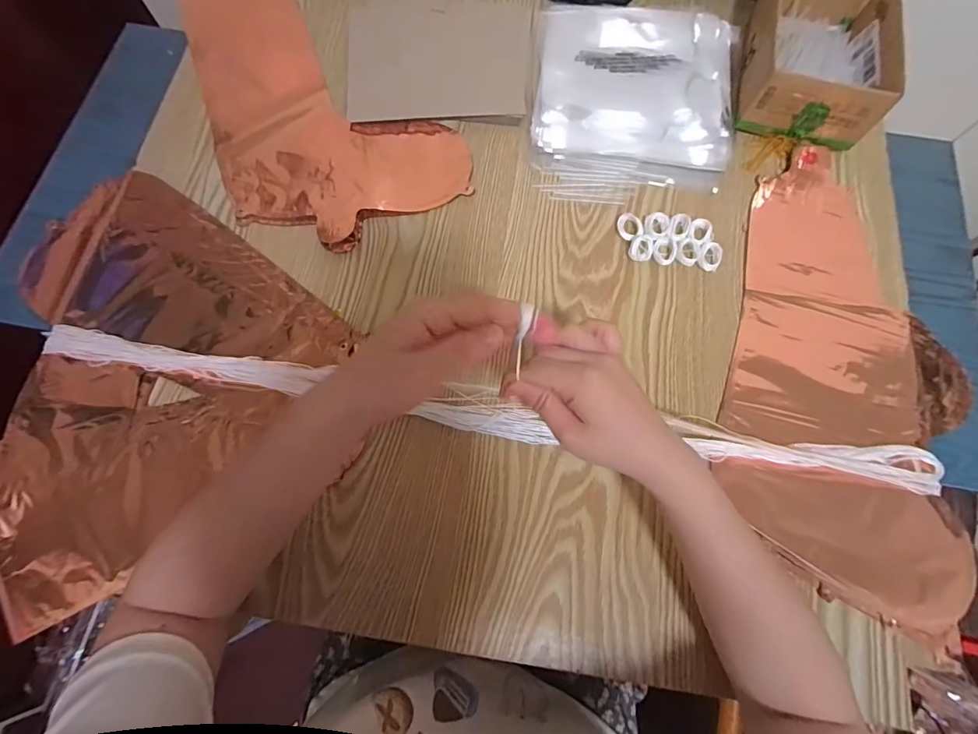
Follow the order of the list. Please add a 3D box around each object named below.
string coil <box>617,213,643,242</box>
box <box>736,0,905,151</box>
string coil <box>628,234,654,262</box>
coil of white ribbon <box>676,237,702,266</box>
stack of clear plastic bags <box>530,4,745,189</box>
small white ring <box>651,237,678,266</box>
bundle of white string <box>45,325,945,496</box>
[{"bbox_3d":[0.142,-0.141,0.465,0.022,0.008,0.028,-34,77,-10],"label":"string coil"},{"bbox_3d":[0.347,-0.335,0.491,0.125,0.067,0.186,18,74,4],"label":"box"},{"bbox_3d":[0.151,-0.117,0.456,0.023,0.010,0.025,0,73,-1],"label":"string coil"},{"bbox_3d":[0.198,-0.114,0.456,0.023,0.008,0.026,29,75,8],"label":"coil of white ribbon"},{"bbox_3d":[0.163,-0.309,0.509,0.214,0.019,0.236,9,74,2],"label":"stack of clear plastic bags"},{"bbox_3d":[0.174,-0.115,0.456,0.023,0.009,0.026,34,76,9],"label":"small white ring"},{"bbox_3d":[-0.004,0.038,0.402,0.779,0.015,0.038,8,74,2],"label":"bundle of white string"}]

